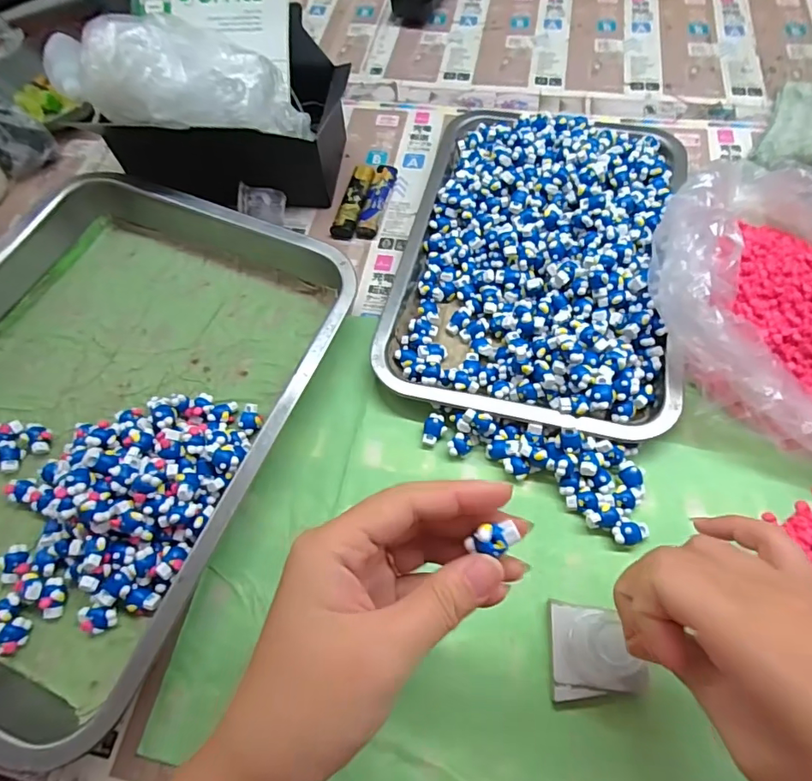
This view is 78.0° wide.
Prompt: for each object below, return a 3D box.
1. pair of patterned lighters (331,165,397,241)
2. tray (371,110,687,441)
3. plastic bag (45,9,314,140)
[{"bbox_3d":[-0.036,-0.170,0.451,0.039,0.013,0.084,11,64,9],"label":"pair of patterned lighters"},{"bbox_3d":[0.104,-0.117,0.395,0.206,0.040,0.300,11,64,9],"label":"tray"},{"bbox_3d":[-0.165,-0.242,0.394,0.179,0.066,0.079,5,62,-11],"label":"plastic bag"}]

